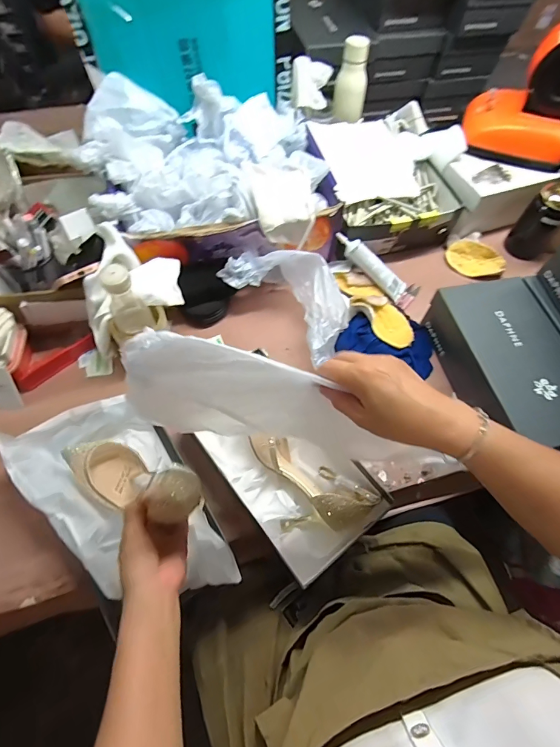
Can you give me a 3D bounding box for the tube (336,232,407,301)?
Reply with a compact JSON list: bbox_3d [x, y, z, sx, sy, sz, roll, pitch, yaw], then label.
[{"bbox_3d":[0.180,-0.211,0.738,0.171,0.028,0.047,39,64,-12],"label":"tube"}]

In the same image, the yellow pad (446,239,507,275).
[{"bbox_3d":[0.413,-0.239,0.791,0.118,0.034,0.068,16,62,5],"label":"yellow pad"}]

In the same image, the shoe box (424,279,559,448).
[{"bbox_3d":[0.384,-0.013,0.627,0.165,0.092,0.282,-11,63,-9],"label":"shoe box"}]

